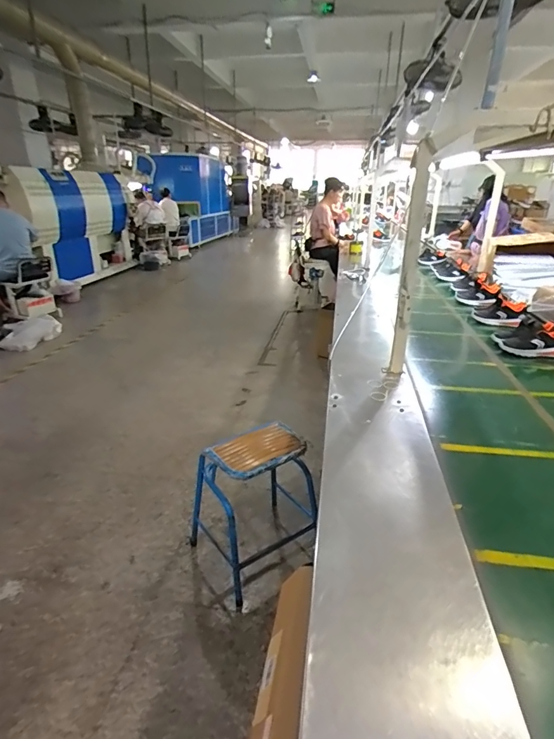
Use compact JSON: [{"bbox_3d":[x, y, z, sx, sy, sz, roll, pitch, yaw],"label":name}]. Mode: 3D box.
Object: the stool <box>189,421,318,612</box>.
[{"bbox_3d":[-0.096,0.480,1.479,0.397,0.477,0.385,-11,26,-25],"label":"stool"}]

